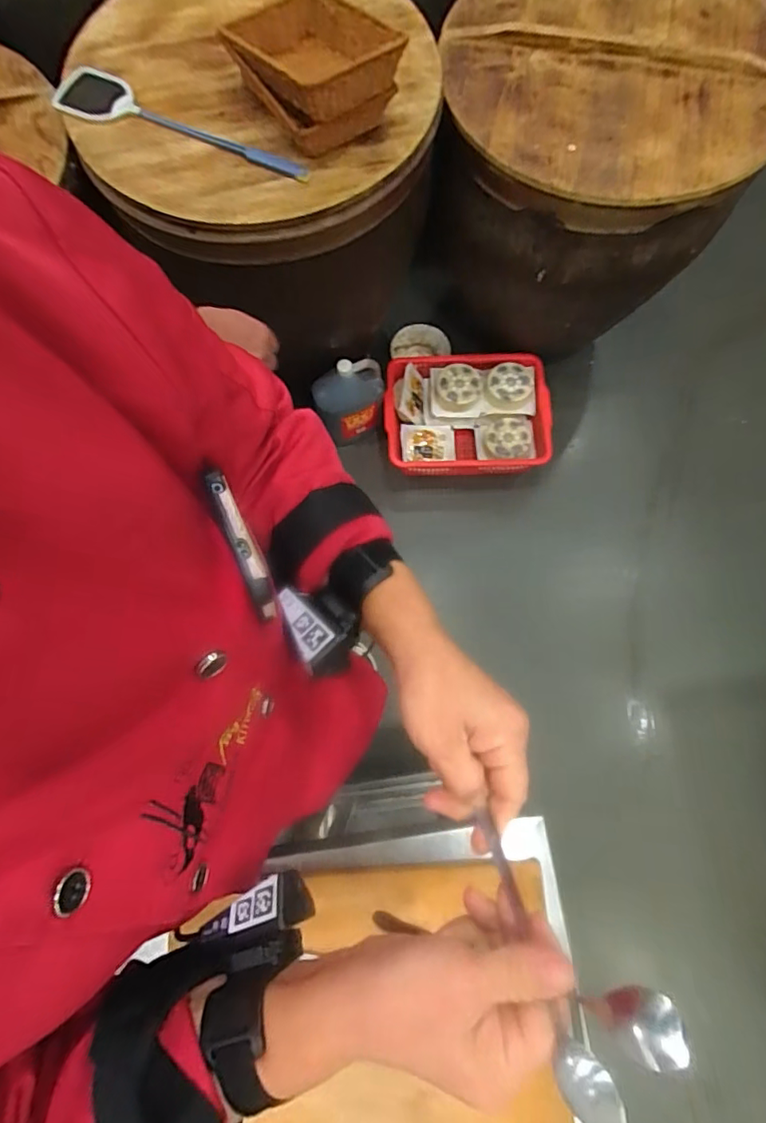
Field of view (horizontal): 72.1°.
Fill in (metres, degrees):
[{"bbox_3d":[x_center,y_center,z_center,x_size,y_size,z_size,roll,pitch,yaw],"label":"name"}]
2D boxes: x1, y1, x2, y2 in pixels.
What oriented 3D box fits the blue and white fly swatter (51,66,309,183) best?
[{"bbox_3d":[-0.355,-0.762,0.919,0.510,0.029,0.096,22,76,7],"label":"blue and white fly swatter"}]

